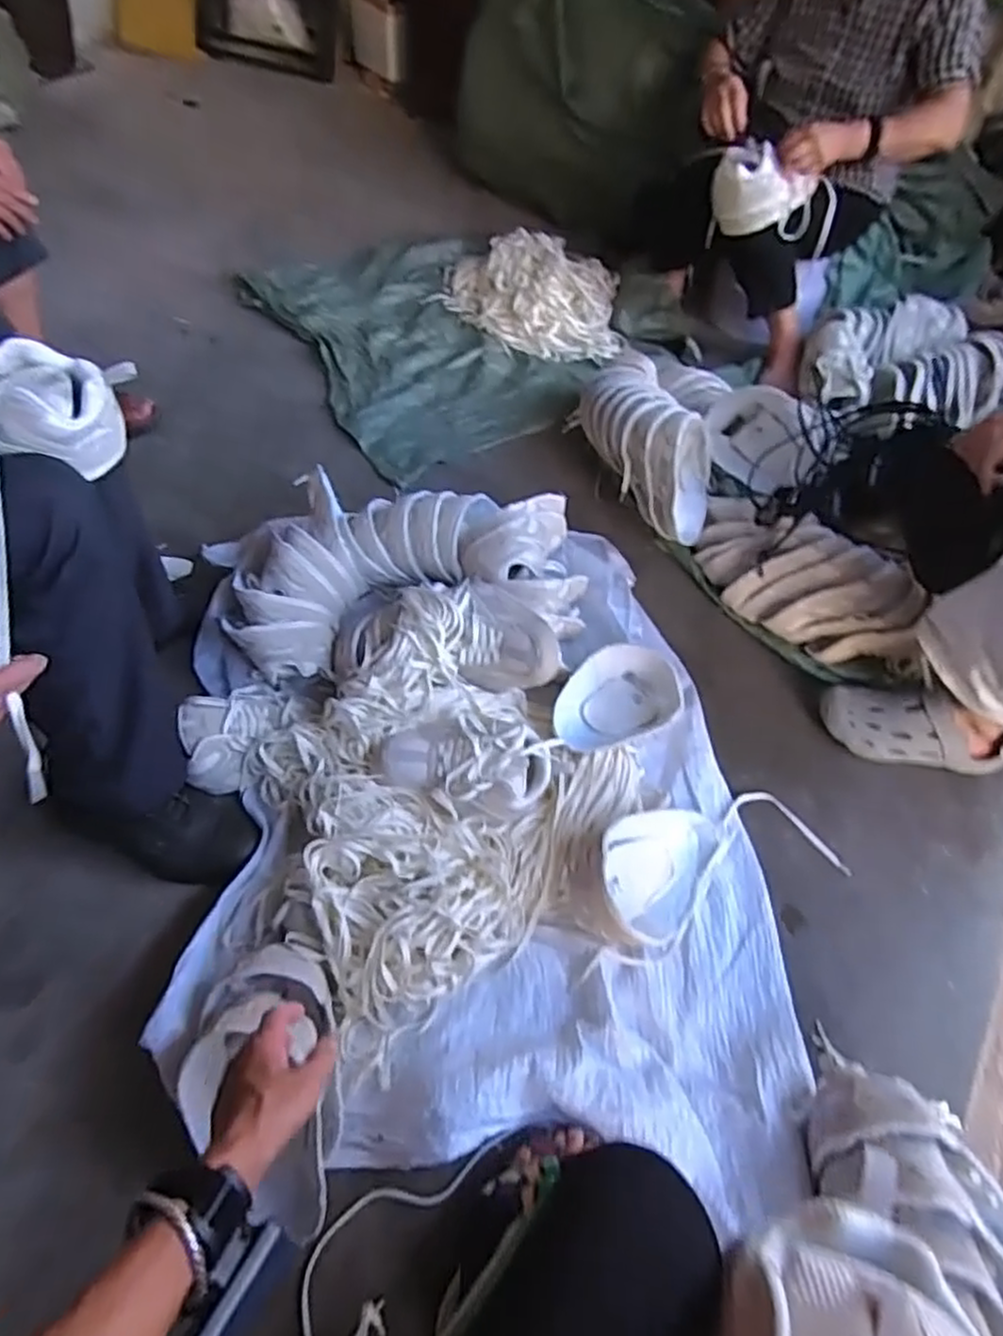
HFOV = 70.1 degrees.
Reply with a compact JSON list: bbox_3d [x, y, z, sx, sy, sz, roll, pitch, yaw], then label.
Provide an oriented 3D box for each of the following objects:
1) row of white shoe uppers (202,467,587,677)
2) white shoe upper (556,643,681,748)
[{"bbox_3d":[-0.175,-0.167,1.121,0.585,0.176,0.366,-5,56,-7],"label":"row of white shoe uppers"},{"bbox_3d":[0.161,0.044,1.053,0.223,0.053,0.140,-22,59,-18],"label":"white shoe upper"}]

